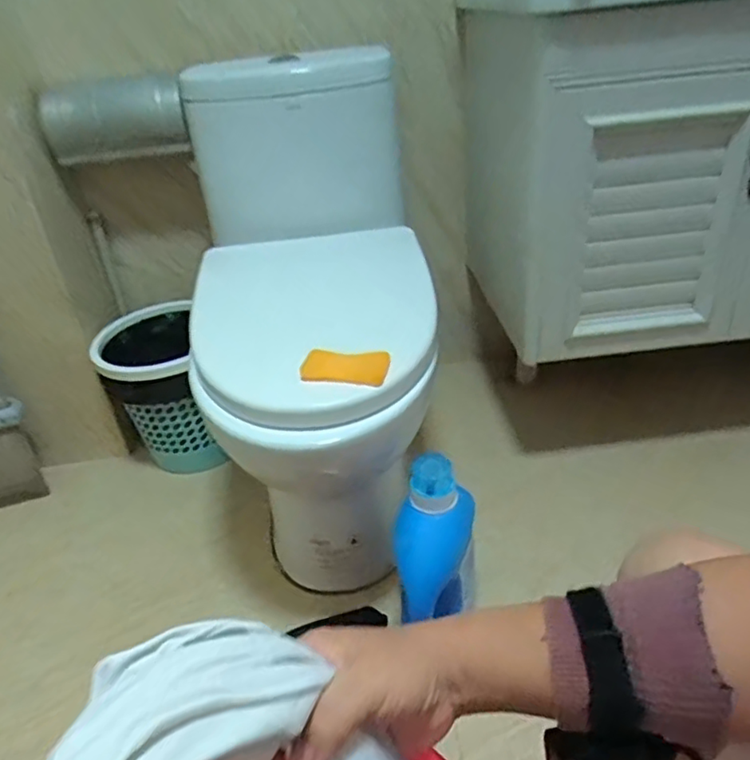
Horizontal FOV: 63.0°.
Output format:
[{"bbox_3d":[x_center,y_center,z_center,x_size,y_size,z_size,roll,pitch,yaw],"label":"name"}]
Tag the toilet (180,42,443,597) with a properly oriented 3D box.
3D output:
[{"bbox_3d":[-0.084,-0.086,0.955,0.346,0.690,0.610,-8,32,-3],"label":"toilet"}]

